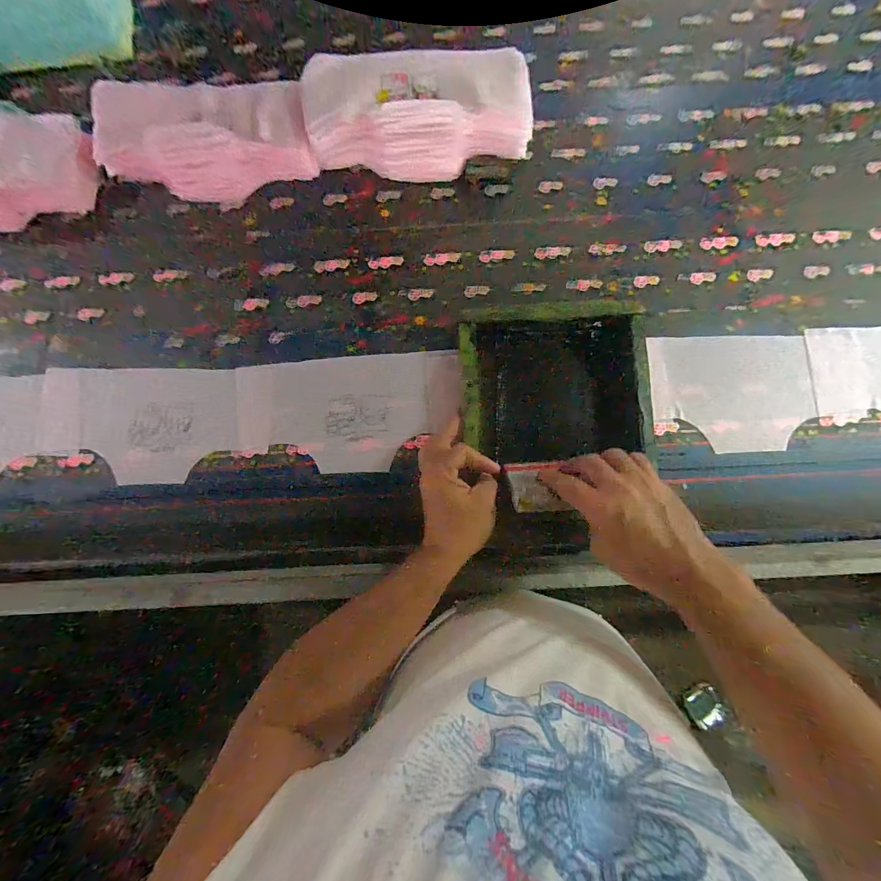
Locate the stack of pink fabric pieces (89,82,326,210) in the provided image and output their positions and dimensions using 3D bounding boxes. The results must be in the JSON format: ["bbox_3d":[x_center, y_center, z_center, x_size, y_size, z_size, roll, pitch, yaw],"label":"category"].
[{"bbox_3d":[-0.327,-0.404,0.515,0.302,0.068,0.122,1,81,1],"label":"stack of pink fabric pieces"}]

